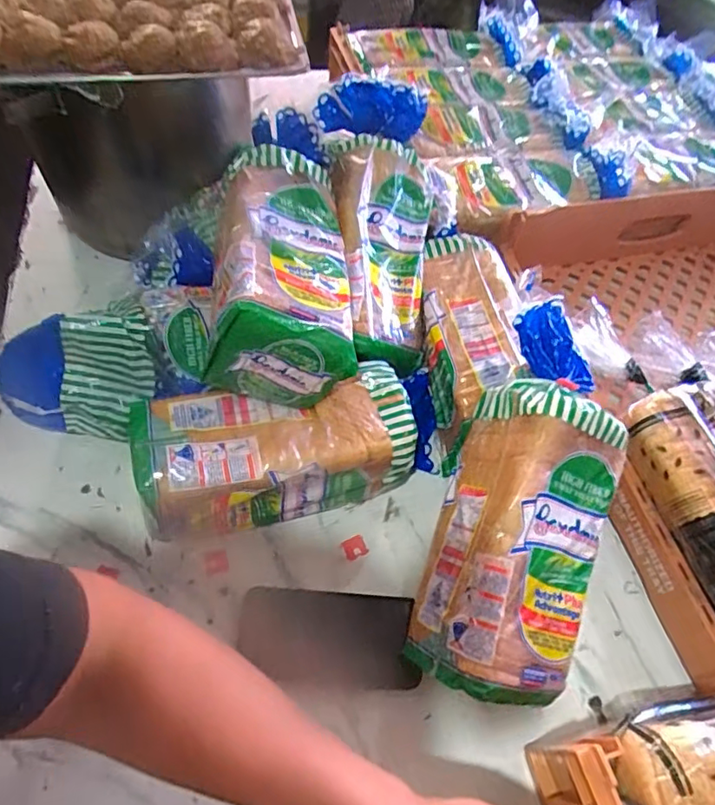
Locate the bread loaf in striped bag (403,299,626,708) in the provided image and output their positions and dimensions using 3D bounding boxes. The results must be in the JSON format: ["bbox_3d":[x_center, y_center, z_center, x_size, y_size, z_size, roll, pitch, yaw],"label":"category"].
[{"bbox_3d":[0.157,0.087,0.517,0.110,0.121,0.361,24,76,-16],"label":"bread loaf in striped bag"}]

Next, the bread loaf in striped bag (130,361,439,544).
[{"bbox_3d":[-0.072,0.051,0.560,0.299,0.112,0.114,-11,60,-11],"label":"bread loaf in striped bag"}]

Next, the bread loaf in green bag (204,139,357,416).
[{"bbox_3d":[-0.084,-0.141,0.568,0.145,0.098,0.275,-4,59,-7],"label":"bread loaf in green bag"}]

